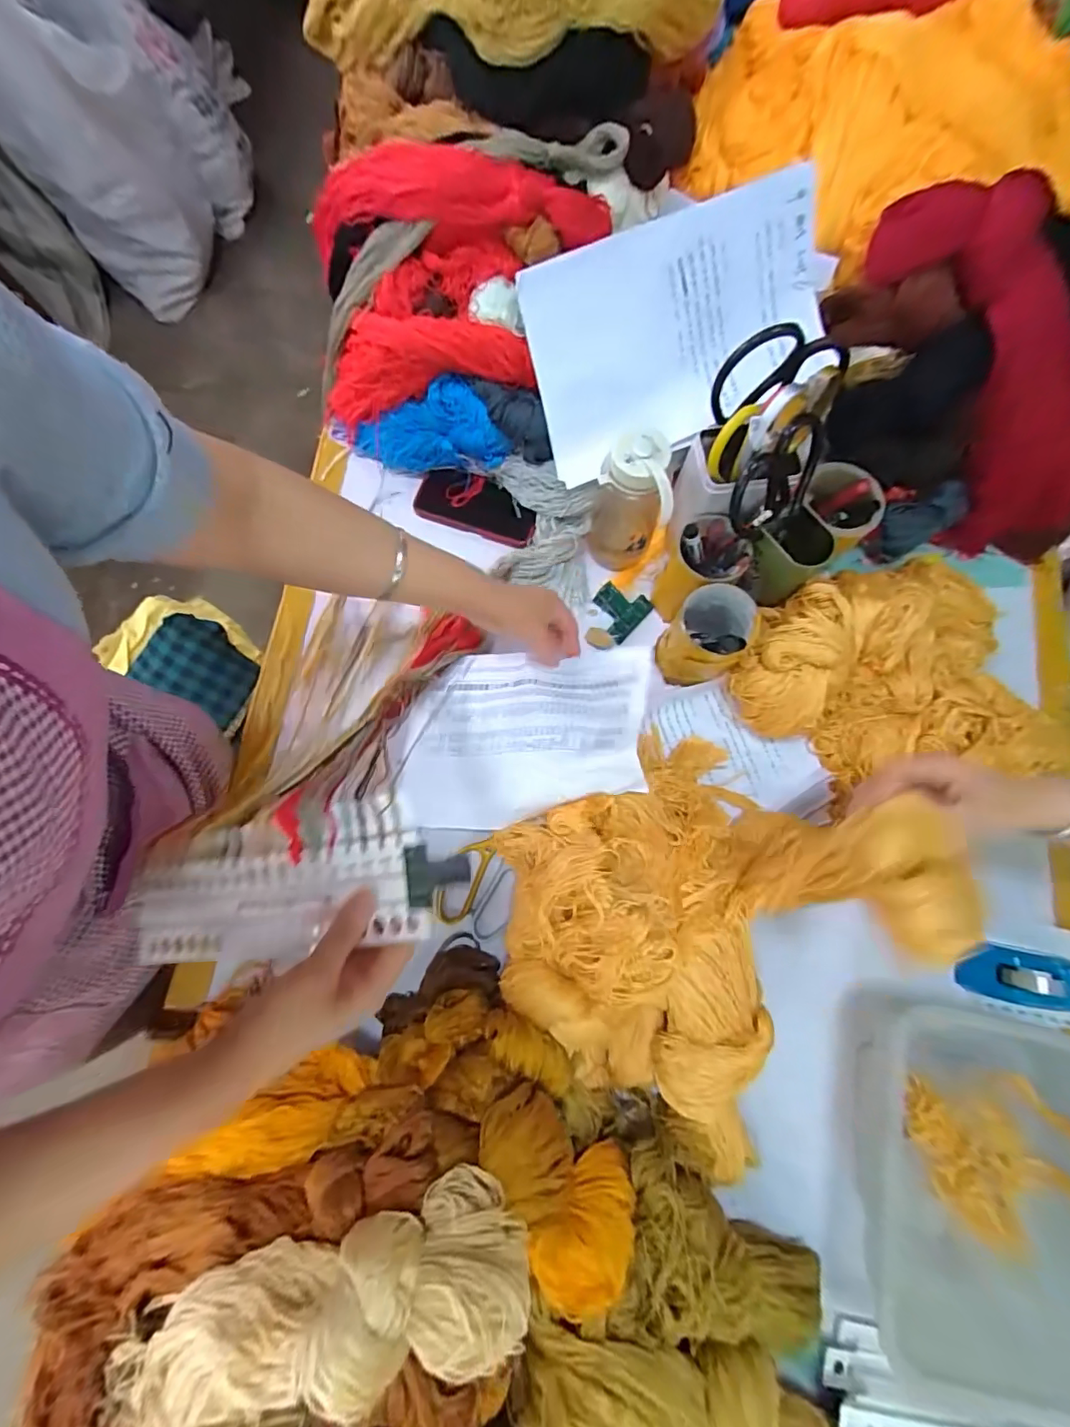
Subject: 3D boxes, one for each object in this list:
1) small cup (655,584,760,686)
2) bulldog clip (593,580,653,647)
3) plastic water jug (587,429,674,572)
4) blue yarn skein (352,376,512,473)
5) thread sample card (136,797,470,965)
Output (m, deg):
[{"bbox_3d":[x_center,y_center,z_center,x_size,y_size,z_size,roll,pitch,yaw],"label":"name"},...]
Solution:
[{"bbox_3d":[0.193,-0.082,0.583,0.084,0.122,0.084,0,77,-1],"label":"small cup"},{"bbox_3d":[0.104,-0.131,0.657,0.064,0.018,0.068,41,79,8],"label":"bulldog clip"},{"bbox_3d":[0.110,-0.238,0.595,0.086,0.176,0.087,16,77,3],"label":"plastic water jug"},{"bbox_3d":[-0.141,-0.358,0.663,0.214,0.090,0.054,0,76,17],"label":"blue yarn skein"},{"bbox_3d":[-0.189,0.129,0.397,0.271,0.014,0.105,-11,86,11],"label":"thread sample card"}]

